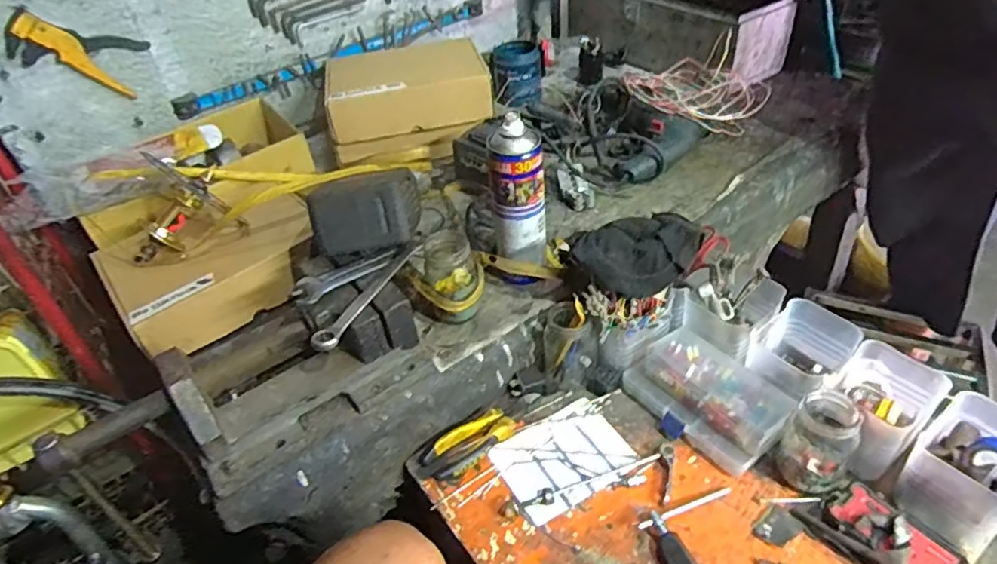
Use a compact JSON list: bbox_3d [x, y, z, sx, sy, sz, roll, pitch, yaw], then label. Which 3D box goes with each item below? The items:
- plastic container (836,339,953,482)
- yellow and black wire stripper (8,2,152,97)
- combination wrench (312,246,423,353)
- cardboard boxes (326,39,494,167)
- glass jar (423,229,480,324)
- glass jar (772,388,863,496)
[{"bbox_3d":[0.396,0.134,0.630,0.118,0.078,0.087,-30,47,-25],"label":"plastic container"},{"bbox_3d":[-0.620,-0.341,0.880,0.035,0.088,0.166,26,11,31],"label":"yellow and black wire stripper"},{"bbox_3d":[-0.140,0.012,0.653,0.023,0.014,0.176,16,46,23],"label":"combination wrench"},{"bbox_3d":[-0.155,-0.307,1.030,0.275,0.122,0.178,-12,42,-6],"label":"cardboard boxes"},{"bbox_3d":[-0.054,-0.003,0.731,0.064,0.103,0.081,10,44,17],"label":"glass jar"},{"bbox_3d":[0.322,0.157,0.598,0.060,0.105,0.073,25,50,31],"label":"glass jar"}]

